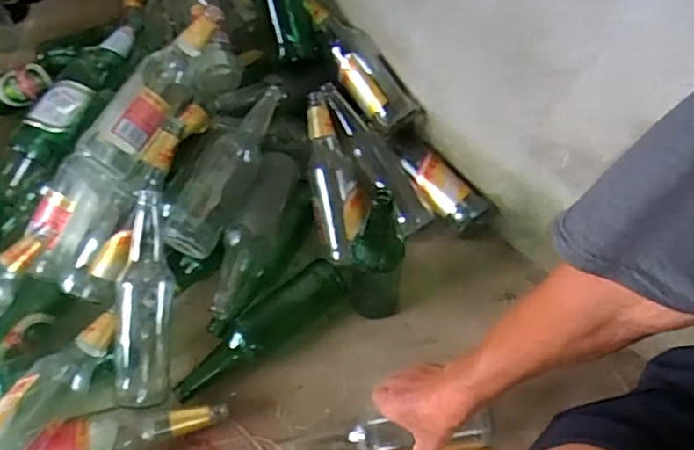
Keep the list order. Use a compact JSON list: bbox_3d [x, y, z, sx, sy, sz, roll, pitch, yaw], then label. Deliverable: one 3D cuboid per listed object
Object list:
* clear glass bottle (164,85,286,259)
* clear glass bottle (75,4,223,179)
[{"bbox_3d":[-0.170,-0.081,0.811,0.081,0.066,0.269,17,58,9],"label":"clear glass bottle"},{"bbox_3d":[-0.249,-0.181,0.773,0.075,0.075,0.262,26,73,15],"label":"clear glass bottle"}]

